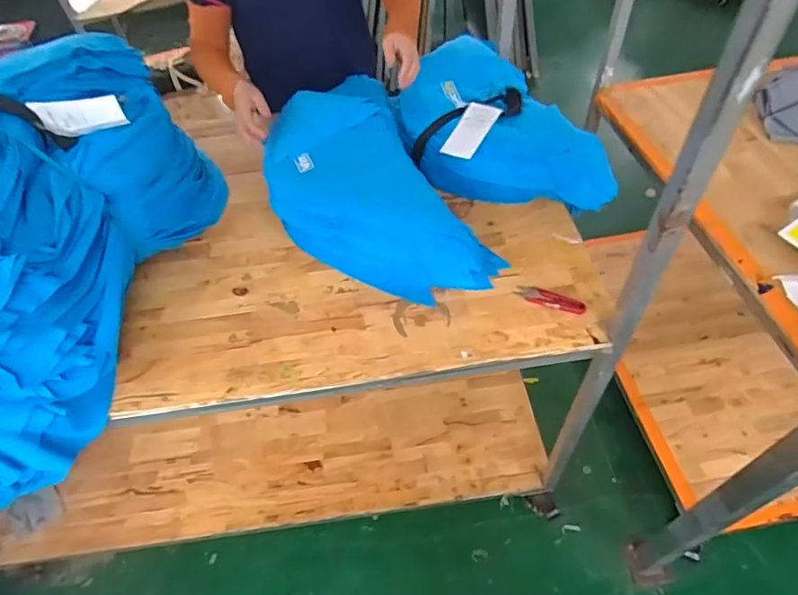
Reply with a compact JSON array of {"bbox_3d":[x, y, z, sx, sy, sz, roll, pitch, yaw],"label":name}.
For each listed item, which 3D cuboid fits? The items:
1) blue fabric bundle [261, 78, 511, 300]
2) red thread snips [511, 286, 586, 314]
[{"bbox_3d":[-0.079,-0.223,1.002,0.316,0.114,0.591,-22,53,-13],"label":"blue fabric bundle"},{"bbox_3d":[0.256,0.005,0.860,0.115,0.017,0.032,25,57,22],"label":"red thread snips"}]

